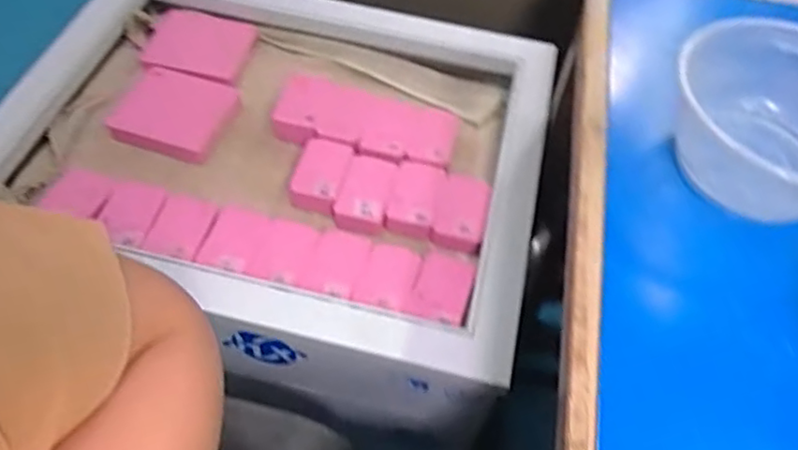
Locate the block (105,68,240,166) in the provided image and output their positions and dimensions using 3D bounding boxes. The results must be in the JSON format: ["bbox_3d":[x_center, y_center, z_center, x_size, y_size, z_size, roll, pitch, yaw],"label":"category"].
[{"bbox_3d":[-0.232,-0.113,0.648,0.109,0.021,0.097,14,57,4],"label":"block"}]

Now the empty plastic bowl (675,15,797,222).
[{"bbox_3d":[0.227,-0.058,0.382,0.130,0.066,0.114,21,57,9],"label":"empty plastic bowl"}]

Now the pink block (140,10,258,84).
[{"bbox_3d":[-0.224,-0.196,0.705,0.112,0.032,0.093,9,56,1],"label":"pink block"}]

